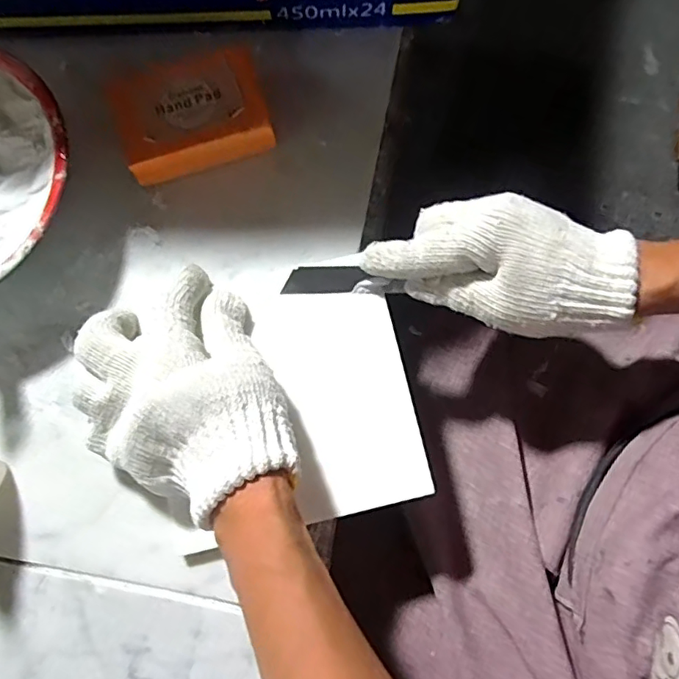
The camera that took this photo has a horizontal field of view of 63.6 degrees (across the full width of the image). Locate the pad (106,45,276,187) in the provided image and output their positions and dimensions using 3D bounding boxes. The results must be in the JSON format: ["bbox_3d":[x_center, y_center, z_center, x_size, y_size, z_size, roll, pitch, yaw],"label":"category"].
[{"bbox_3d":[-0.094,-0.144,0.353,0.091,0.028,0.071,-18,83,-3],"label":"pad"}]

